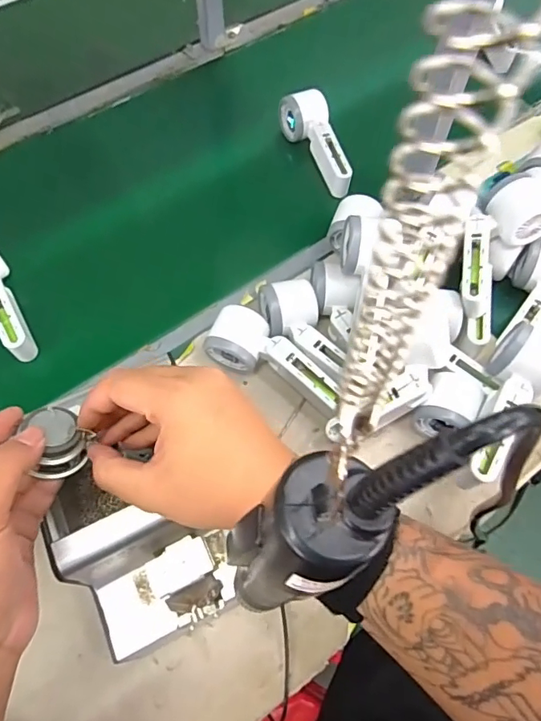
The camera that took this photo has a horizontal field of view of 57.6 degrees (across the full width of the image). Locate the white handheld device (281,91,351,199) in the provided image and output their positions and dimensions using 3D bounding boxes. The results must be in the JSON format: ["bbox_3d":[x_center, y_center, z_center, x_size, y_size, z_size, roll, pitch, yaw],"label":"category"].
[{"bbox_3d":[0.060,-0.298,0.673,0.065,0.042,0.178,-10,62,-6],"label":"white handheld device"}]

